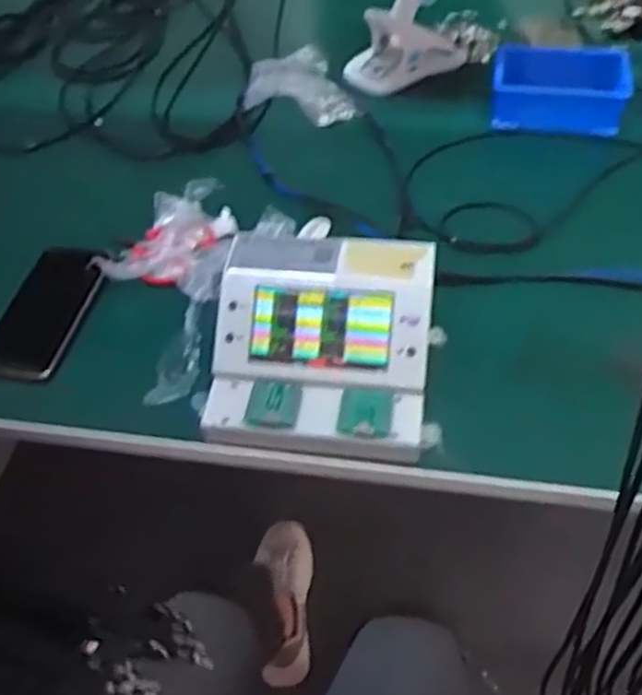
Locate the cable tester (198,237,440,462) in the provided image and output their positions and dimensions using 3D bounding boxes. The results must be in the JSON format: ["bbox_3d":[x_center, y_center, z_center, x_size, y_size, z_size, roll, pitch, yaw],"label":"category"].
[{"bbox_3d":[0.000,-0.004,0.591,0.172,0.076,0.167,4,51,9],"label":"cable tester"}]

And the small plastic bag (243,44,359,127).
[{"bbox_3d":[-0.029,-0.330,0.892,0.135,0.045,0.127,-7,50,-1],"label":"small plastic bag"}]

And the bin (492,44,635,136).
[{"bbox_3d":[0.279,-0.309,0.855,0.152,0.049,0.111,9,52,12],"label":"bin"}]

